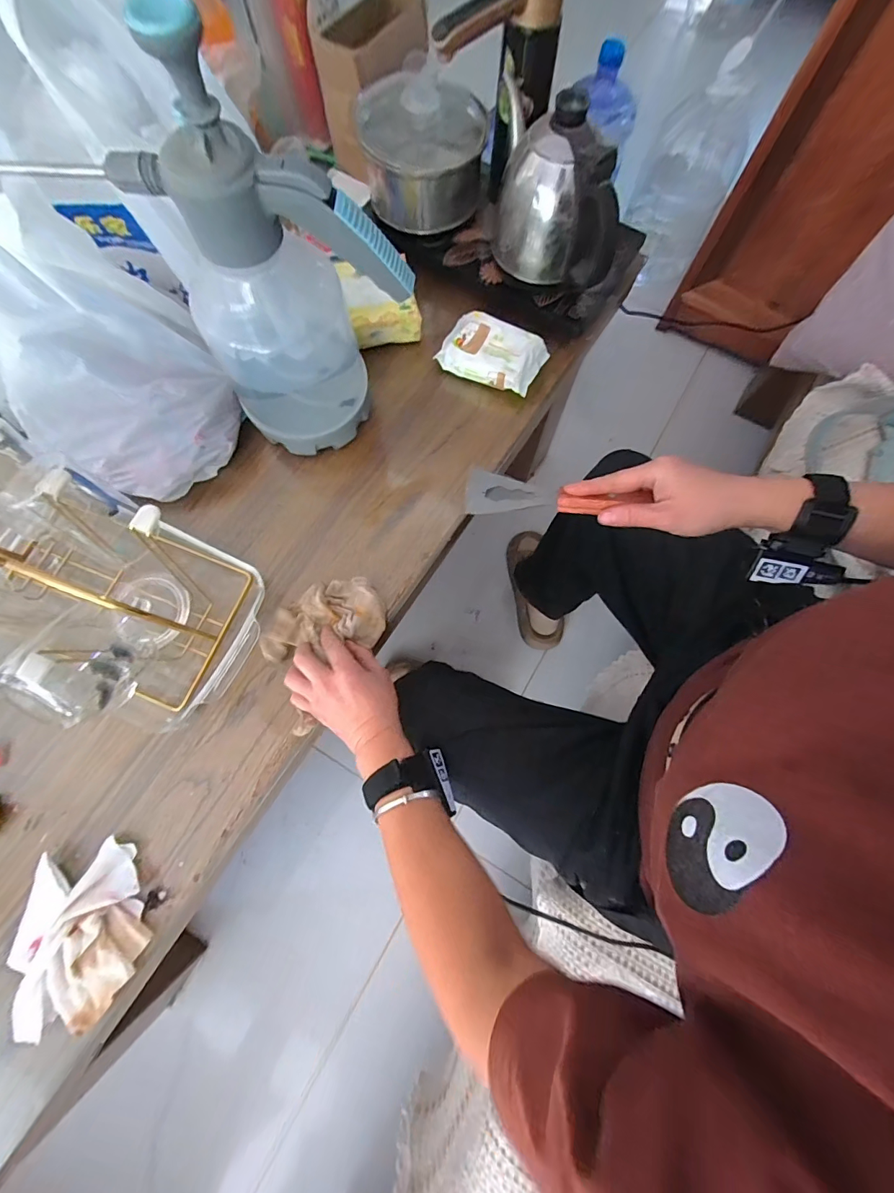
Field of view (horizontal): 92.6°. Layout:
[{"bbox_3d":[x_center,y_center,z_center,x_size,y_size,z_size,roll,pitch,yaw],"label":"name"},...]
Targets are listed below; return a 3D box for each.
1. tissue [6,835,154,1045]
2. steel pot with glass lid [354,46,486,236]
[{"bbox_3d":[-0.353,0.324,0.408,0.121,0.035,0.149,-22,77,-6],"label":"tissue"},{"bbox_3d":[-0.029,-0.584,0.566,0.149,0.105,0.136,-2,75,-1],"label":"steel pot with glass lid"}]

